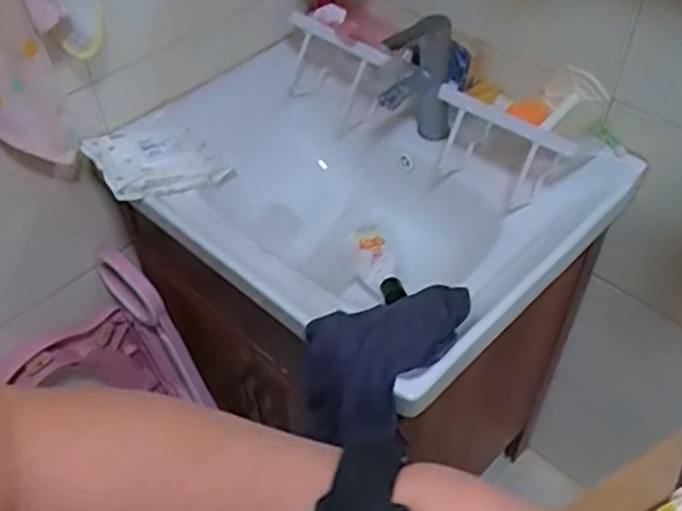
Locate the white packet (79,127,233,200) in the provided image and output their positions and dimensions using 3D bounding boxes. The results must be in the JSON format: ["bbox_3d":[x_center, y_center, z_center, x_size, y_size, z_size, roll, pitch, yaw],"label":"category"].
[{"bbox_3d":[-0.236,-0.128,0.945,0.182,0.038,0.094,-15,75,-43],"label":"white packet"}]

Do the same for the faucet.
[{"bbox_3d":[0.102,-0.220,0.972,0.045,0.210,0.112,36,56,28],"label":"faucet"}]

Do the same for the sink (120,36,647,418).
[{"bbox_3d":[0.028,-0.062,0.959,0.555,0.174,0.420,31,54,25],"label":"sink"}]

